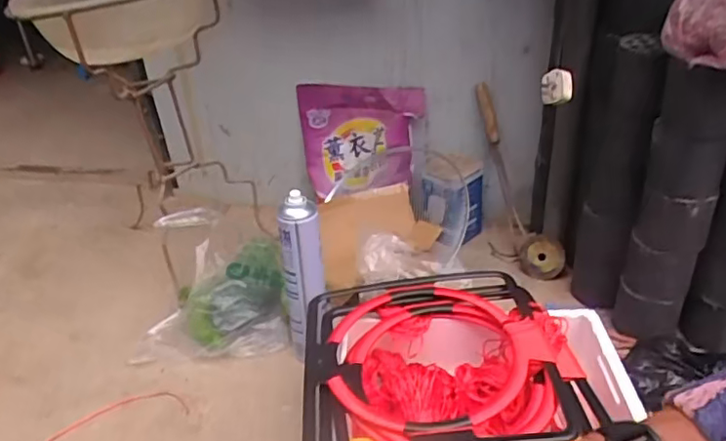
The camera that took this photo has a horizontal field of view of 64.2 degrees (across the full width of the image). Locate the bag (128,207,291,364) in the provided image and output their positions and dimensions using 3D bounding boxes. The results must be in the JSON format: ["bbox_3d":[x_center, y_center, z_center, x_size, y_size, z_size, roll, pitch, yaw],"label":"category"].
[{"bbox_3d":[-0.287,0.117,1.104,0.272,0.185,0.229,-5,30,-3],"label":"bag"}]

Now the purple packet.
[{"bbox_3d":[-0.010,-0.184,1.299,0.301,0.254,0.051,-2,15,19],"label":"purple packet"}]

